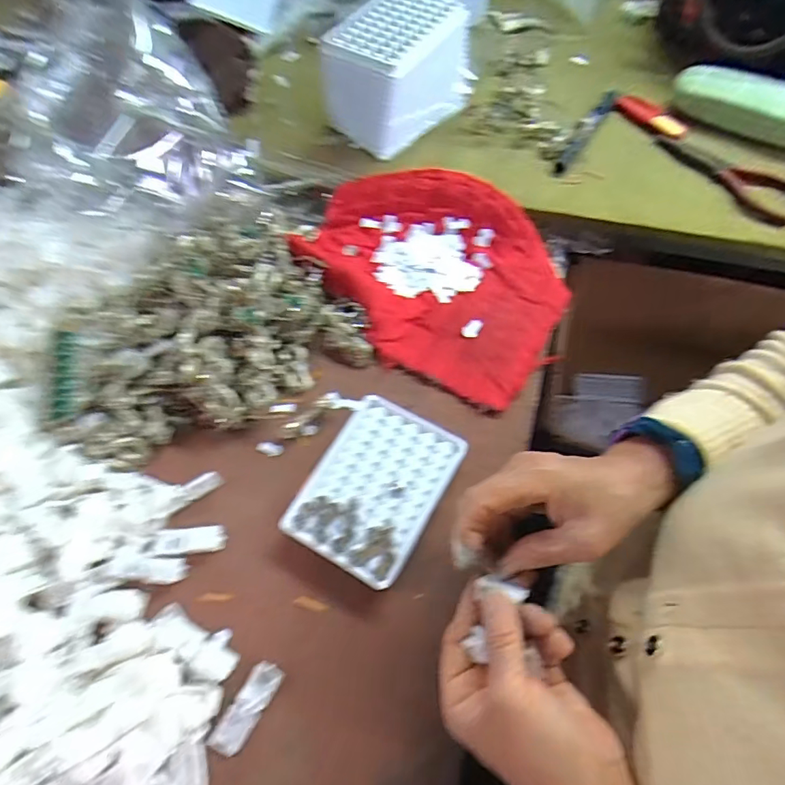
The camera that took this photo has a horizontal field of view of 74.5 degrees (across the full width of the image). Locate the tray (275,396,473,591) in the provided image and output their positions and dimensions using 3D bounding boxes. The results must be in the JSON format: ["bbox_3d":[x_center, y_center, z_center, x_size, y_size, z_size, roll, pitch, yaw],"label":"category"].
[{"bbox_3d":[-0.015,0.076,0.418,0.101,0.026,0.131,26,67,16],"label":"tray"}]

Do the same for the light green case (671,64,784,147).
[{"bbox_3d":[0.373,-0.301,0.532,0.164,0.035,0.062,33,69,19],"label":"light green case"}]

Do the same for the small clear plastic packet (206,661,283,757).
[{"bbox_3d":[-0.101,0.218,0.357,0.022,0.010,0.060,28,67,17],"label":"small clear plastic packet"}]

